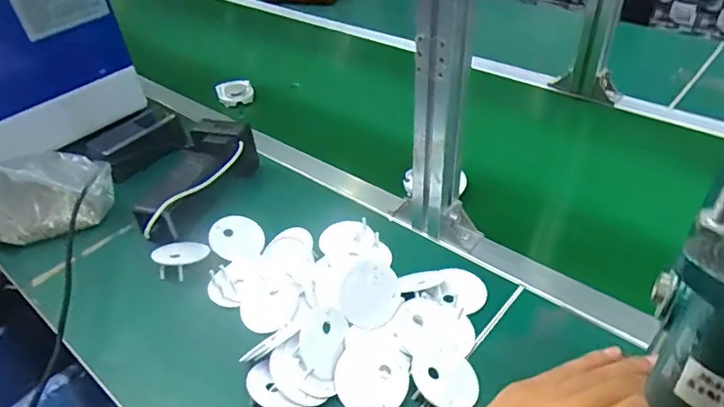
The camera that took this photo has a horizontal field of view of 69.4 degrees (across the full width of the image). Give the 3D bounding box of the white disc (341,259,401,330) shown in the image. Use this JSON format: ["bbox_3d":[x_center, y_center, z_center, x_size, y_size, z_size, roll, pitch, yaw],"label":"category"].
[{"bbox_3d":[0.007,0.086,0.497,0.010,0.064,0.061,11,72,61],"label":"white disc"}]

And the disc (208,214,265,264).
[{"bbox_3d":[-0.145,0.041,0.608,0.061,0.014,0.059,17,52,3],"label":"disc"}]

